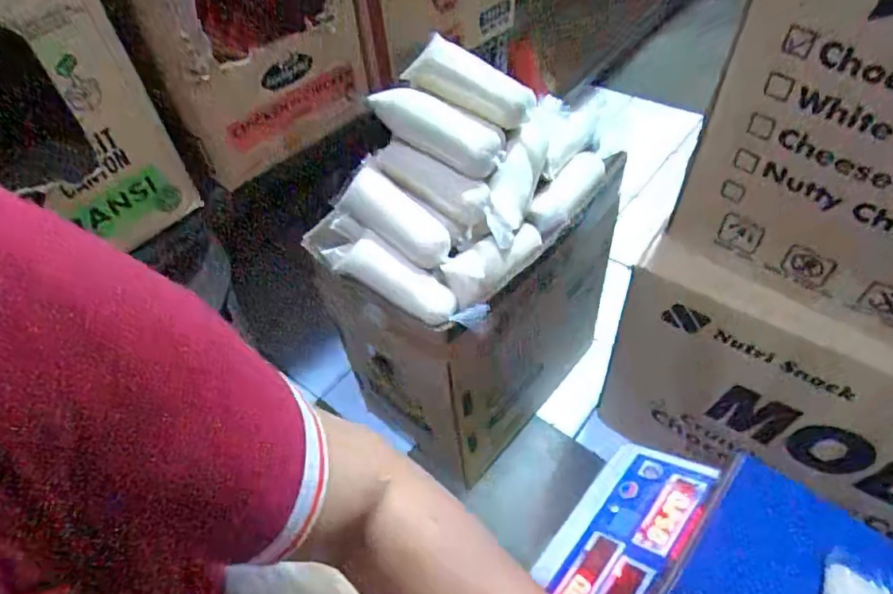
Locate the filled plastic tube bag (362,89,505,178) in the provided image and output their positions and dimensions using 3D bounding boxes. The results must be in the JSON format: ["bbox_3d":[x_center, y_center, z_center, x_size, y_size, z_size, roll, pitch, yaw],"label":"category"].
[{"bbox_3d":[-0.007,-0.177,0.570,0.145,0.054,0.044,28,57,7],"label":"filled plastic tube bag"}]

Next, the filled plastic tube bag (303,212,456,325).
[{"bbox_3d":[-0.079,-0.035,0.597,0.217,0.042,0.047,31,59,27],"label":"filled plastic tube bag"}]

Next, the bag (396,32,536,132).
[{"bbox_3d":[0.029,-0.237,0.591,0.139,0.058,0.054,21,51,-8],"label":"bag"}]

